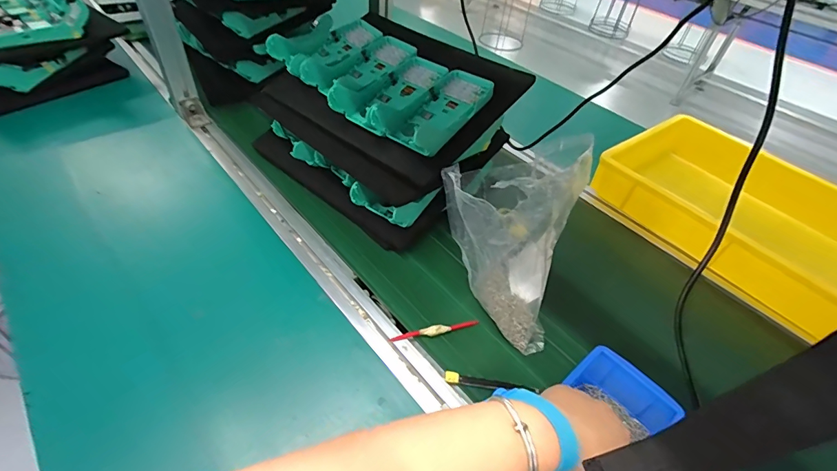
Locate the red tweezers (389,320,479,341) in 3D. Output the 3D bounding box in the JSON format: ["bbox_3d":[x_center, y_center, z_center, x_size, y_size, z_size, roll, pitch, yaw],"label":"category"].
[{"bbox_3d":[0.021,0.115,0.493,0.109,0.011,0.010,-8,47,-15],"label":"red tweezers"}]

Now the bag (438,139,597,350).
[{"bbox_3d":[0.118,0.000,0.481,0.170,0.203,0.118,36,51,25],"label":"bag"}]

